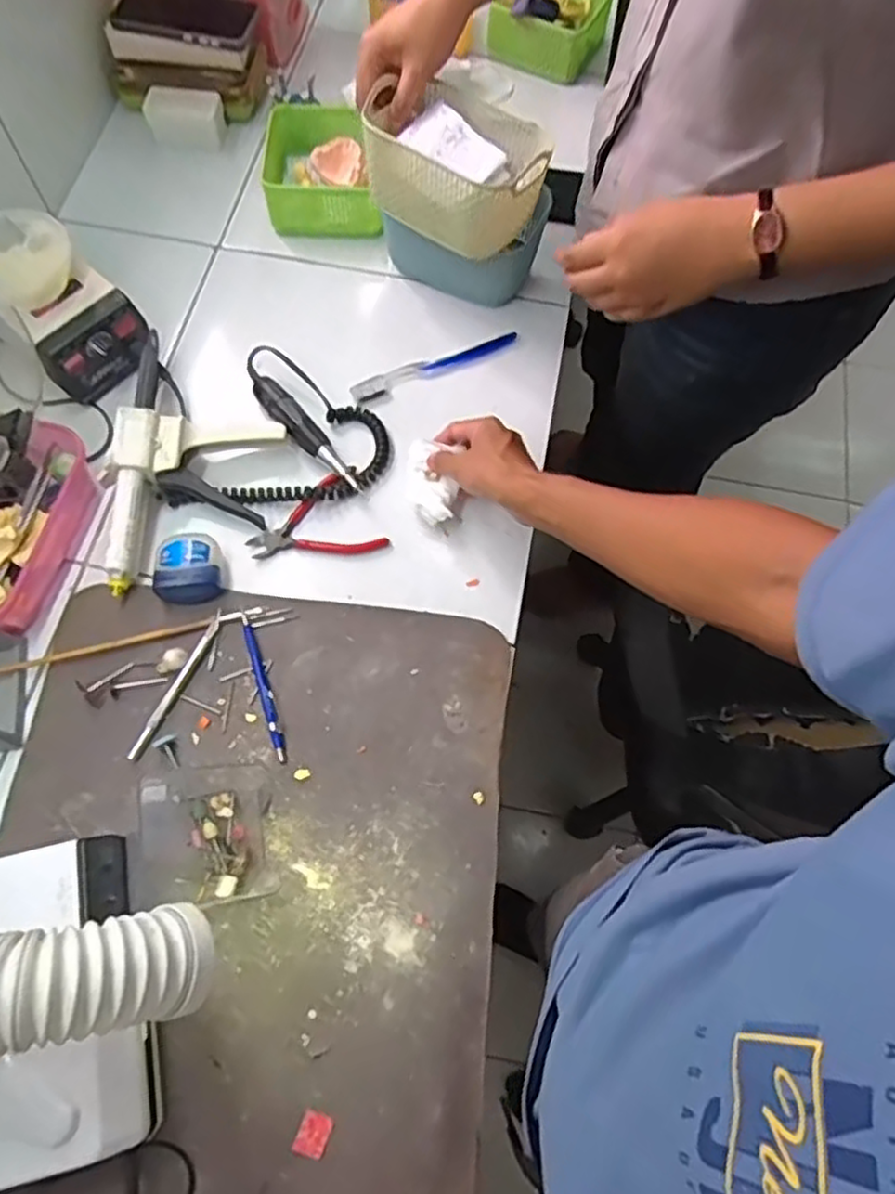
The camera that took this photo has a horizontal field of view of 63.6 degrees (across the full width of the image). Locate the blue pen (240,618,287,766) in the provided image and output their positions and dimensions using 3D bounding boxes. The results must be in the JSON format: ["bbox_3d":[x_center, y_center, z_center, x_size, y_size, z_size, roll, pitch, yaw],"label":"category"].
[{"bbox_3d":[-0.157,0.076,0.616,0.010,0.006,0.132,-17,70,-8],"label":"blue pen"}]

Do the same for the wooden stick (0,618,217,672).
[{"bbox_3d":[-0.318,0.048,0.618,0.231,0.011,0.007,-14,69,-7],"label":"wooden stick"}]

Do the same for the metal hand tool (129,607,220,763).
[{"bbox_3d":[-0.230,0.074,0.615,0.012,0.004,0.138,23,69,7],"label":"metal hand tool"}]

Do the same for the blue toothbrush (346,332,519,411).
[{"bbox_3d":[-0.011,-0.242,0.754,0.186,0.008,0.032,-26,71,-12],"label":"blue toothbrush"}]

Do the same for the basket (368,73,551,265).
[{"bbox_3d":[0.017,-0.404,0.681,0.159,0.074,0.110,36,71,12],"label":"basket"}]

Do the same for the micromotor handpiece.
[{"bbox_3d":[-0.140,-0.159,0.705,0.028,0.022,0.157,-37,74,-15],"label":"micromotor handpiece"}]

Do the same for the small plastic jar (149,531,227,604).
[{"bbox_3d":[-0.232,-0.029,0.640,0.054,0.030,0.065,-10,69,-6],"label":"small plastic jar"}]

